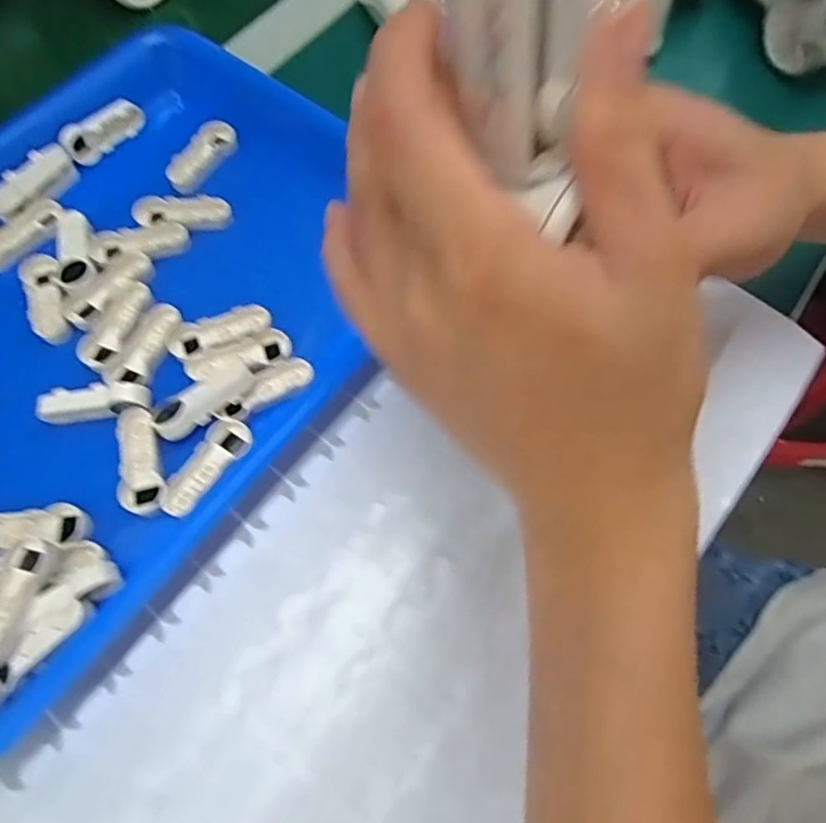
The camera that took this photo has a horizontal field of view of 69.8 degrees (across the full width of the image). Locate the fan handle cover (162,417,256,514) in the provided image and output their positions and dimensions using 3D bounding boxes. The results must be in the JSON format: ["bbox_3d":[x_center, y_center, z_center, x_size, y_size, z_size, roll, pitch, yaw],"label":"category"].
[{"bbox_3d":[-0.097,0.025,0.275,0.019,0.004,0.050,35,72,11],"label":"fan handle cover"}]

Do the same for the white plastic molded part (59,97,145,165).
[{"bbox_3d":[-0.182,-0.165,0.348,0.012,0.019,0.050,41,73,13],"label":"white plastic molded part"}]

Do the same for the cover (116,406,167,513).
[{"bbox_3d":[-0.127,0.023,0.277,0.019,0.009,0.049,-10,69,-5],"label":"cover"}]

